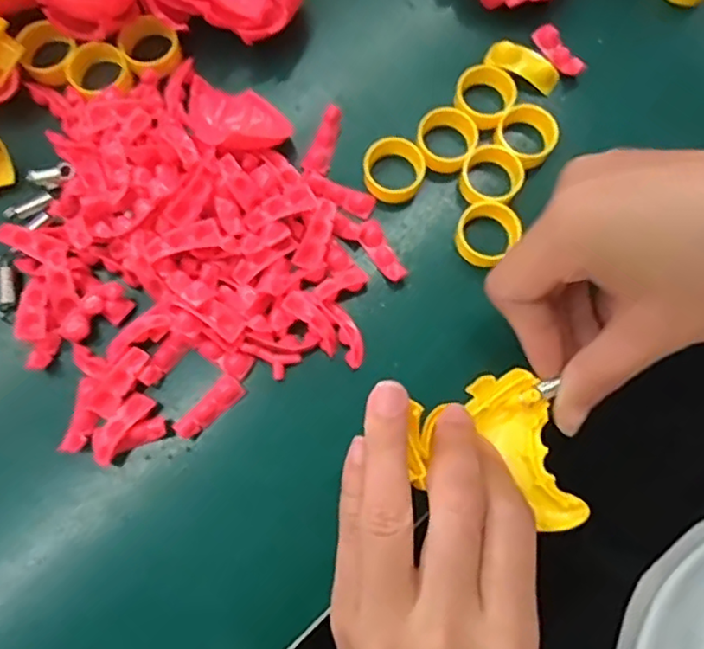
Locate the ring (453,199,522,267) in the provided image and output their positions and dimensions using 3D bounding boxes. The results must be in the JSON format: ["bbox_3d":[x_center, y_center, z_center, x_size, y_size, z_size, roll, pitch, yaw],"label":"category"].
[{"bbox_3d":[0.056,-0.039,0.264,0.022,0.012,0.024,0,76,1],"label":"ring"}]

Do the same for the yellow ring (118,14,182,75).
[{"bbox_3d":[-0.088,-0.122,0.277,0.024,0.008,0.026,0,76,1],"label":"yellow ring"}]

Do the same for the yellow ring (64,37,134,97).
[{"bbox_3d":[-0.110,-0.110,0.274,0.025,0.008,0.026,0,76,1],"label":"yellow ring"}]

